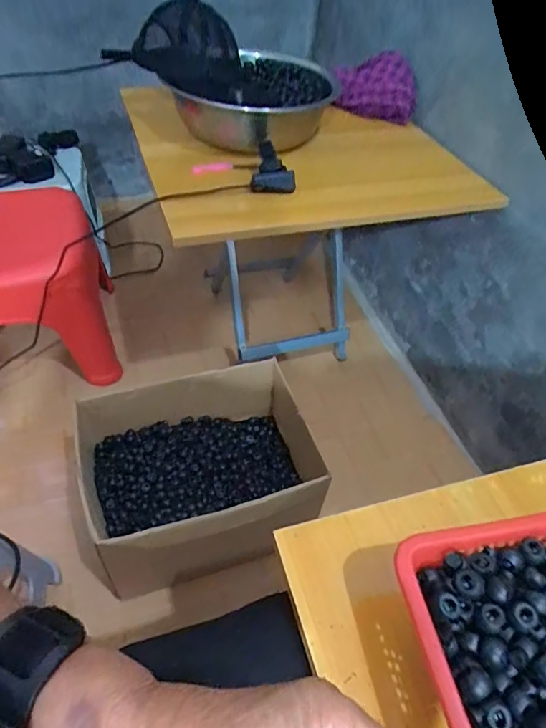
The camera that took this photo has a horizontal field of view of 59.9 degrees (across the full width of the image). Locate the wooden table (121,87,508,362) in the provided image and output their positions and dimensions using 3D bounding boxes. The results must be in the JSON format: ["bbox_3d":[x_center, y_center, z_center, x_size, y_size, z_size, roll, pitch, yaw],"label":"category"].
[{"bbox_3d":[0.038,-0.274,1.090,0.582,0.497,0.484,-13,51,-17],"label":"wooden table"}]

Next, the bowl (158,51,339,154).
[{"bbox_3d":[-0.036,-0.531,0.954,0.285,0.094,0.304,3,48,-4],"label":"bowl"}]

